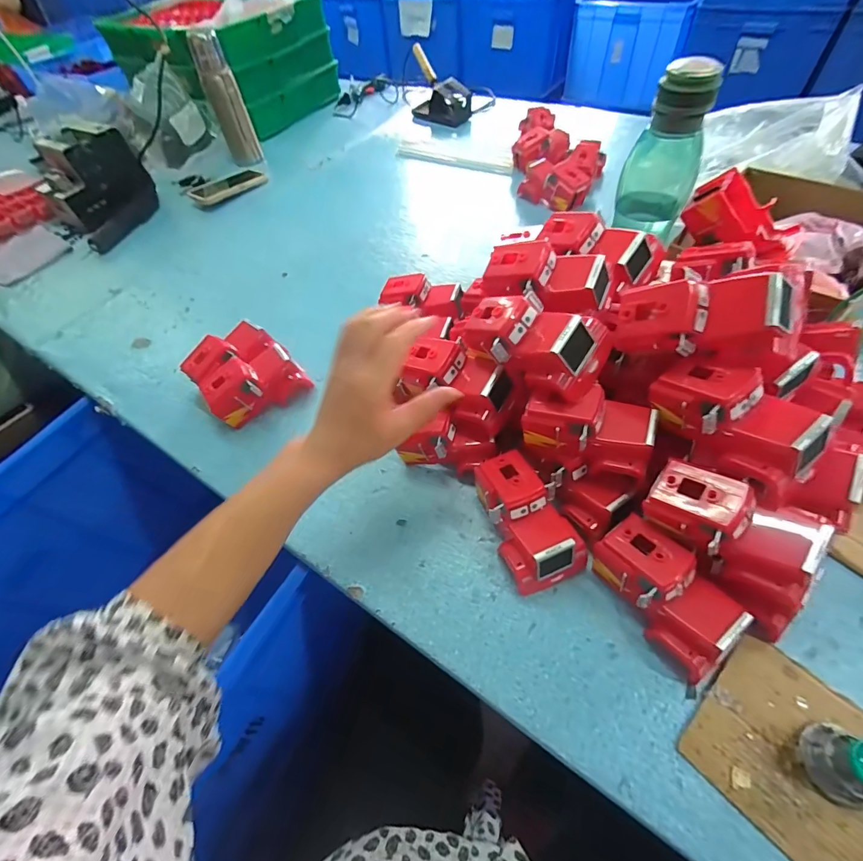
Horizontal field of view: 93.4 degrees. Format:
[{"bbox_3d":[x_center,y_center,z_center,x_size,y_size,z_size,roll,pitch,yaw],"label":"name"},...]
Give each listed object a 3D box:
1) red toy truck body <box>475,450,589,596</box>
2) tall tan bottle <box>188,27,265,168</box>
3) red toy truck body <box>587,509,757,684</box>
[{"bbox_3d":[0.089,0.086,0.396,0.070,0.067,0.120,-24,56,-11],"label":"red toy truck body"},{"bbox_3d":[-0.489,-0.789,0.969,0.079,0.222,0.061,-20,56,-8],"label":"tall tan bottle"},{"bbox_3d":[0.199,0.139,0.347,0.056,0.066,0.121,-30,58,-14],"label":"red toy truck body"}]

